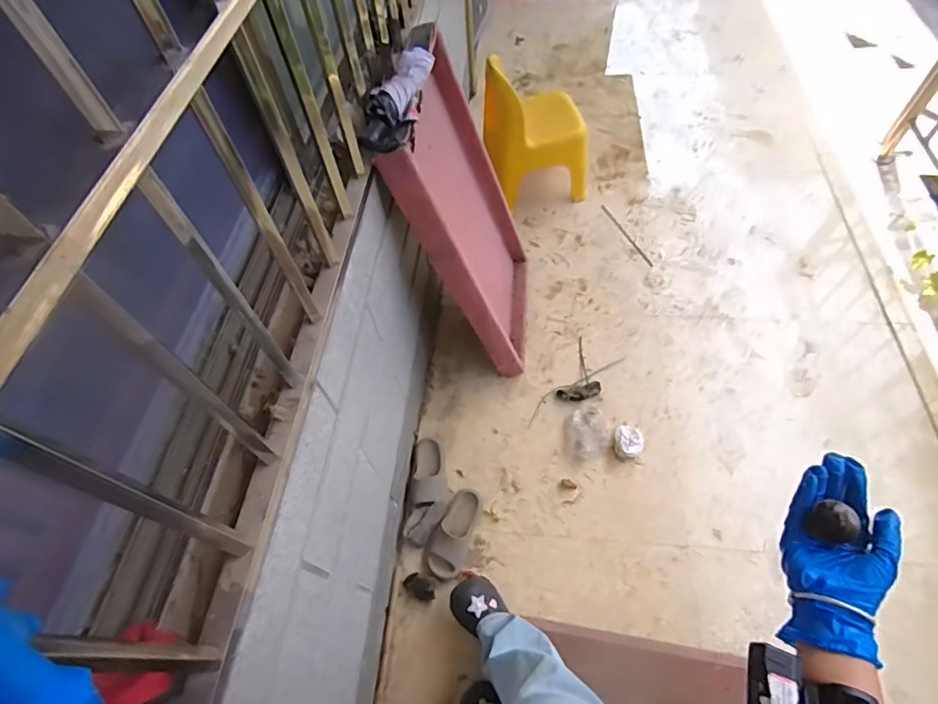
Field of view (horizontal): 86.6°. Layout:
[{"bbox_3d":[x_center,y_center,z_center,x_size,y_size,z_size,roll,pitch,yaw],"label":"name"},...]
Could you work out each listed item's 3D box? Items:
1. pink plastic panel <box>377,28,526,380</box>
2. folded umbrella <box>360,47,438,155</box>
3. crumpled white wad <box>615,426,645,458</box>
[{"bbox_3d":[0.021,-0.362,1.477,0.075,0.902,0.535,-5,57,20],"label":"pink plastic panel"},{"bbox_3d":[-0.139,-0.513,1.010,0.087,0.055,0.244,19,78,13],"label":"folded umbrella"},{"bbox_3d":[0.493,0.276,1.536,0.089,0.057,0.091,-1,60,2],"label":"crumpled white wad"}]

